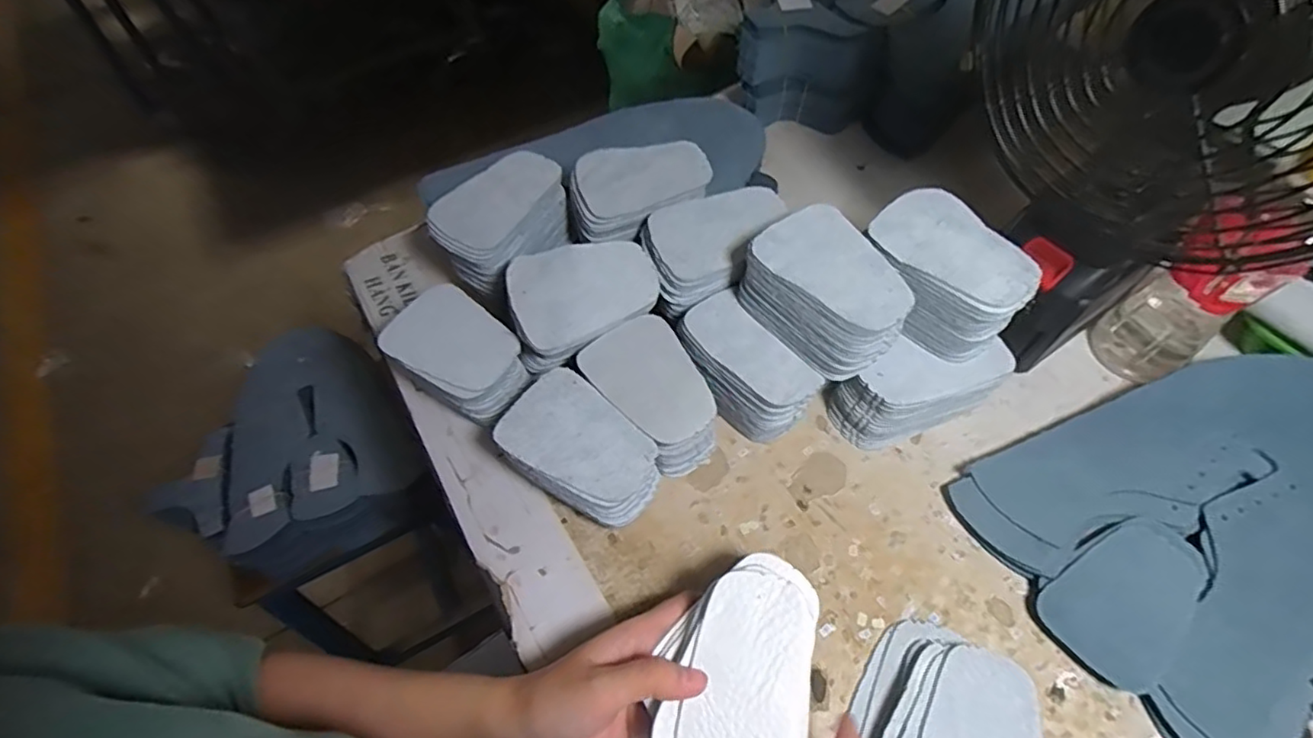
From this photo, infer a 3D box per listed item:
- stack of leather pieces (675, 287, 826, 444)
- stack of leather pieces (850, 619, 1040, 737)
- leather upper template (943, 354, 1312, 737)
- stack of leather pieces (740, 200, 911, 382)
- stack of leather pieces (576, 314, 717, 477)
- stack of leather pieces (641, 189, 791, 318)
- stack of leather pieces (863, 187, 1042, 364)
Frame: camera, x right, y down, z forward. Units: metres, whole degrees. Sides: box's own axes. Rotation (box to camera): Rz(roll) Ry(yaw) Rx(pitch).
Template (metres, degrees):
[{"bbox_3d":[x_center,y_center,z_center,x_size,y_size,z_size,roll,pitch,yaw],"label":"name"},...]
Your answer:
[{"bbox_3d":[0.059,0.004,0.419,0.050,0.063,0.096,-35,63,-17],"label":"stack of leather pieces"},{"bbox_3d":[0.155,0.196,0.323,0.085,0.026,0.110,7,59,7],"label":"stack of leather pieces"},{"bbox_3d":[0.334,0.083,0.376,0.254,0.038,0.197,-35,63,-17],"label":"leather upper template"},{"bbox_3d":[0.110,-0.048,0.385,0.066,0.055,0.098,-40,65,-20],"label":"stack of leather pieces"},{"bbox_3d":[-0.001,0.019,0.416,0.063,0.054,0.095,-34,63,-17],"label":"stack of leather pieces"},{"bbox_3d":[0.042,-0.088,0.433,0.100,0.042,0.067,-21,60,-10],"label":"stack of leather pieces"},{"bbox_3d":[0.179,-0.057,0.388,0.065,0.059,0.099,-28,61,-14],"label":"stack of leather pieces"}]

